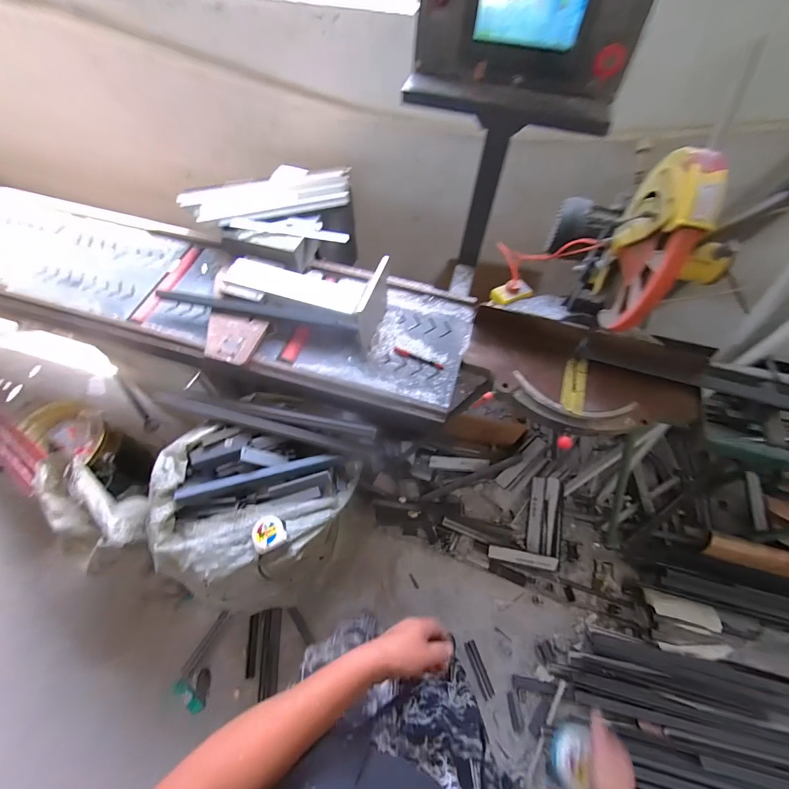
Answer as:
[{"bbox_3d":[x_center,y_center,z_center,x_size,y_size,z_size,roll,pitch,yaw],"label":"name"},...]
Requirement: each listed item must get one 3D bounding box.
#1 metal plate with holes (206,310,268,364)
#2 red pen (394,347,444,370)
[{"bbox_3d":[-0.408,-0.141,0.924,0.147,0.013,0.142,8,60,4],"label":"metal plate with holes"},{"bbox_3d":[0.062,-0.095,0.955,0.137,0.008,0.019,21,62,11],"label":"red pen"}]

